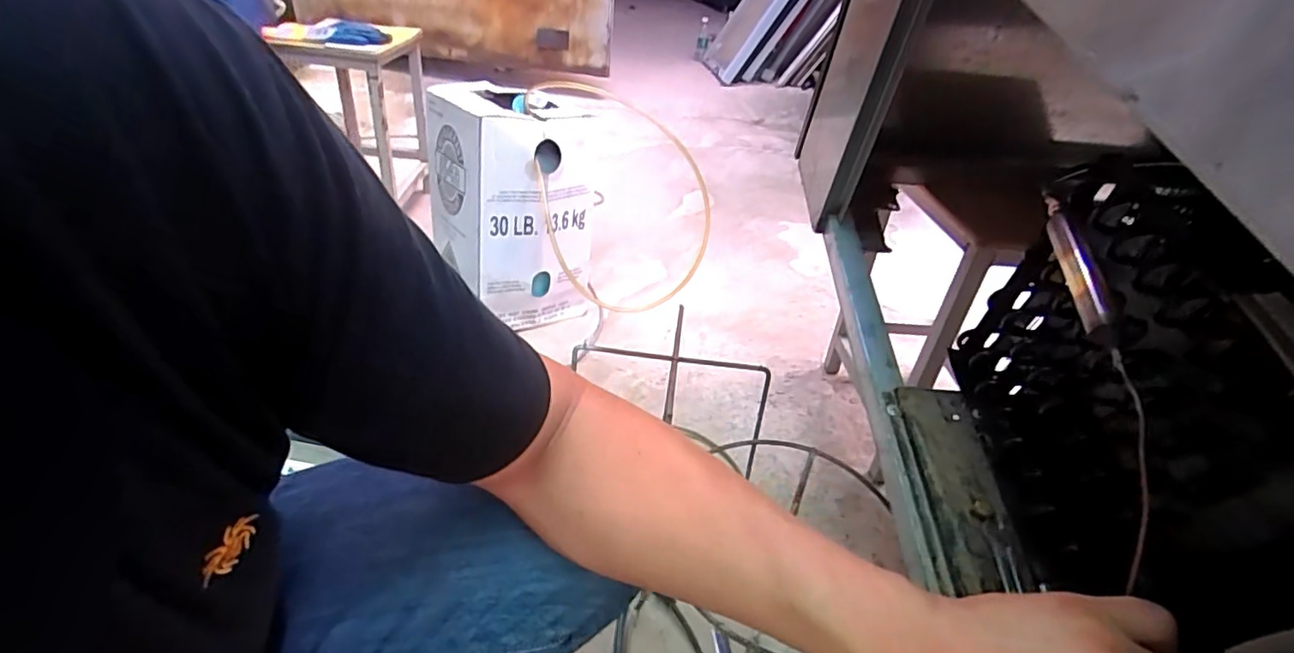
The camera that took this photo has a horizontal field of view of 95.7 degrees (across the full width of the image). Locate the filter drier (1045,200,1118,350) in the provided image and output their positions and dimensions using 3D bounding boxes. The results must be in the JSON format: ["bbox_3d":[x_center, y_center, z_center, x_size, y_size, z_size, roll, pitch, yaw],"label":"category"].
[{"bbox_3d":[0.260,-0.037,0.356,0.012,0.015,0.125,7,52,5],"label":"filter drier"}]

